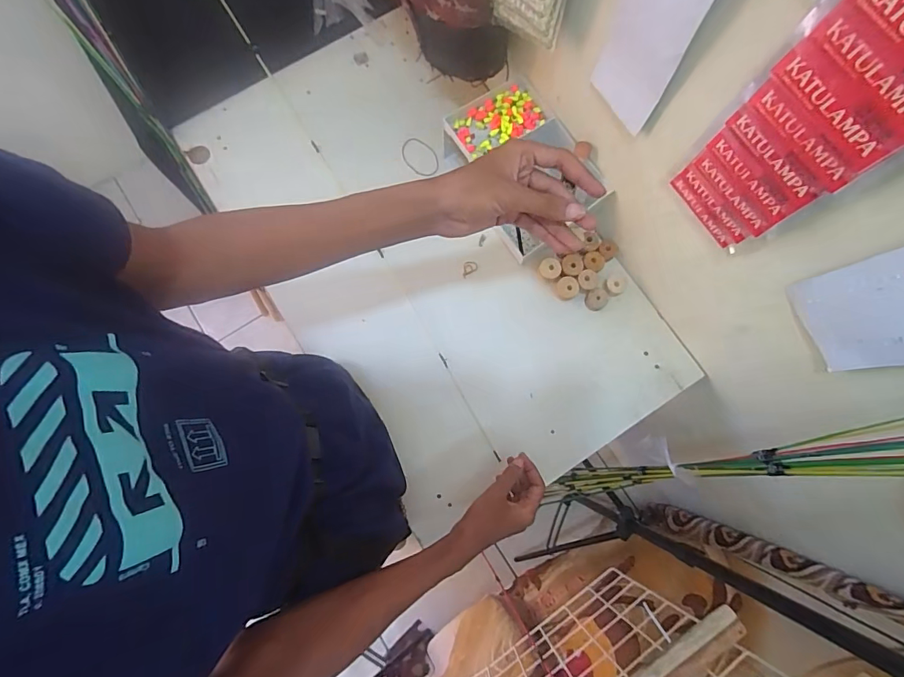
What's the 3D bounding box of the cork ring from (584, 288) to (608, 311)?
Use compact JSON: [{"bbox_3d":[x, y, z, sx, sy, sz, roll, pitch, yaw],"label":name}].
[{"bbox_3d":[0.228,-0.060,0.712,0.035,0.017,0.031,-11,79,-3],"label":"cork ring"}]

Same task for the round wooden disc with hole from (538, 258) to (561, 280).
[{"bbox_3d":[0.154,-0.109,0.712,0.033,0.016,0.031,0,79,-1],"label":"round wooden disc with hole"}]

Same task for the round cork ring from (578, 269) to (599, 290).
[{"bbox_3d":[0.214,-0.092,0.710,0.034,0.010,0.032,0,79,-1],"label":"round cork ring"}]

